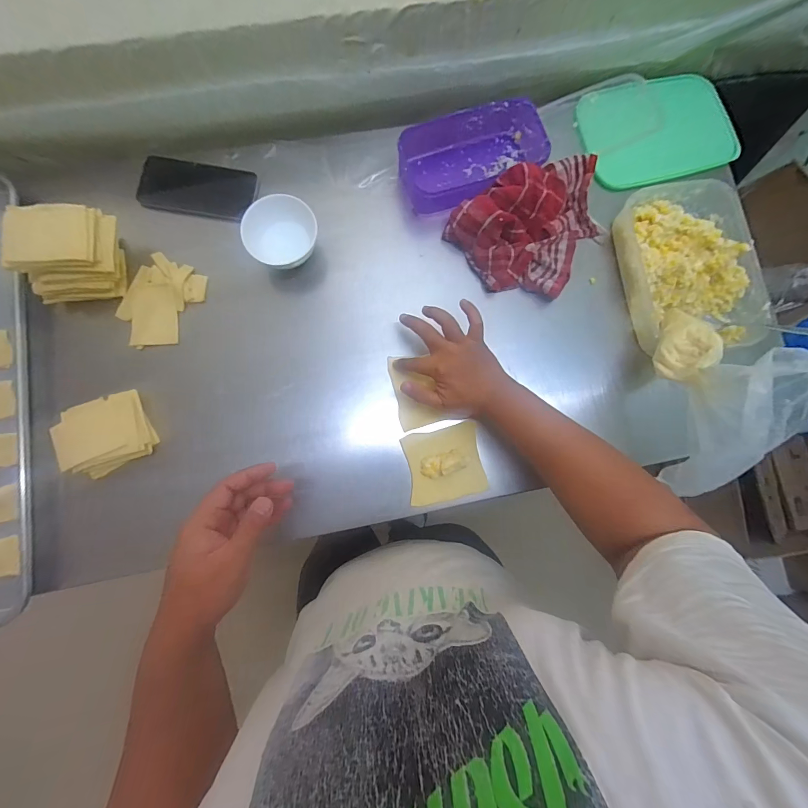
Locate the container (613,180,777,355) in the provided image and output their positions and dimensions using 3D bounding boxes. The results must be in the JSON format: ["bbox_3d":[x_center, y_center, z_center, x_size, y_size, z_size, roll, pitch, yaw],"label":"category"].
[{"bbox_3d":[0.421,-0.207,0.532,0.174,0.062,0.249,-5,84,-3],"label":"container"}]

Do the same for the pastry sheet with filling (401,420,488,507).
[{"bbox_3d":[0.059,0.084,0.494,0.106,0.017,0.099,-11,85,-4],"label":"pastry sheet with filling"}]

